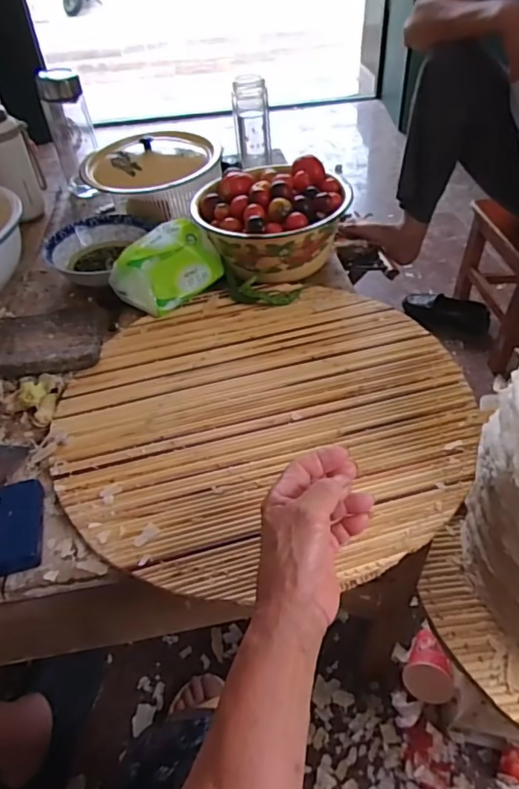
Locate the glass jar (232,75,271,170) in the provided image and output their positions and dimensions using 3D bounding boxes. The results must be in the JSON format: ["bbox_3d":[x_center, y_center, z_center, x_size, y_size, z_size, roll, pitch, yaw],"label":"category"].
[{"bbox_3d":[-0.013,-0.514,1.010,0.069,0.141,0.061,-4,45,0],"label":"glass jar"}]

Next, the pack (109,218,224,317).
[{"bbox_3d":[-0.128,-0.182,0.756,0.146,0.088,0.085,-32,51,-25],"label":"pack"}]

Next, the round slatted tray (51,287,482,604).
[{"bbox_3d":[0.000,0.014,0.604,0.444,0.022,0.423,-2,45,2],"label":"round slatted tray"}]

